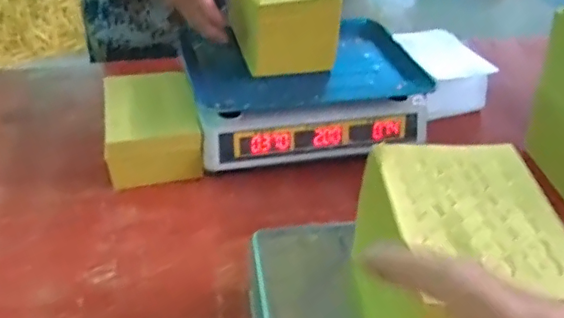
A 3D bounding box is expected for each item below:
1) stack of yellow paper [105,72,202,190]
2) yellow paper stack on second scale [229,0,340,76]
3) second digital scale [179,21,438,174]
[{"bbox_3d":[-0.180,-0.043,0.766,0.116,0.086,0.155,-7,40,-14],"label":"stack of yellow paper"},{"bbox_3d":[0.003,-0.201,0.782,0.116,0.113,0.123,-10,40,-16],"label":"yellow paper stack on second scale"},{"bbox_3d":[0.026,-0.095,0.831,0.324,0.115,0.241,-8,40,-14],"label":"second digital scale"}]

